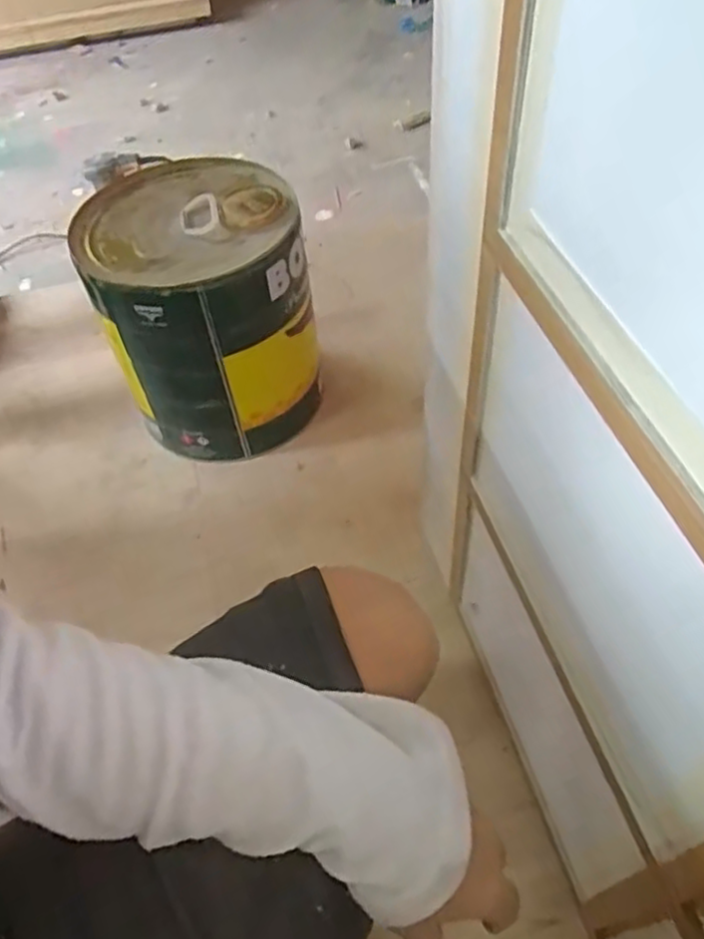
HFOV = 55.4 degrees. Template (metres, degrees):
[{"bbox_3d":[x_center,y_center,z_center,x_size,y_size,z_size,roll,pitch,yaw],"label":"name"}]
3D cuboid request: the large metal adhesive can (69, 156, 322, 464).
[{"bbox_3d":[-0.189,-0.197,0.881,0.245,0.294,0.242,-2,51,3],"label":"large metal adhesive can"}]

